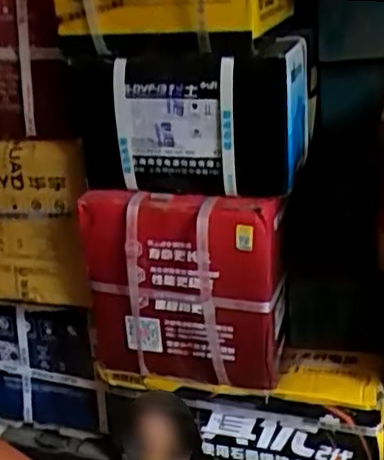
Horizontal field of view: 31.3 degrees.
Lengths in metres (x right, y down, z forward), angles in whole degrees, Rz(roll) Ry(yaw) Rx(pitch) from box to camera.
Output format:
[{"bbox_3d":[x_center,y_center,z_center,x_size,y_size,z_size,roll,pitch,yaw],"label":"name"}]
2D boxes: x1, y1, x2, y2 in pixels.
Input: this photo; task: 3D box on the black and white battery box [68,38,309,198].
[{"bbox_3d":[-0.002,-0.105,0.651,0.233,0.120,0.121,6,22,25],"label":"black and white battery box"}]

